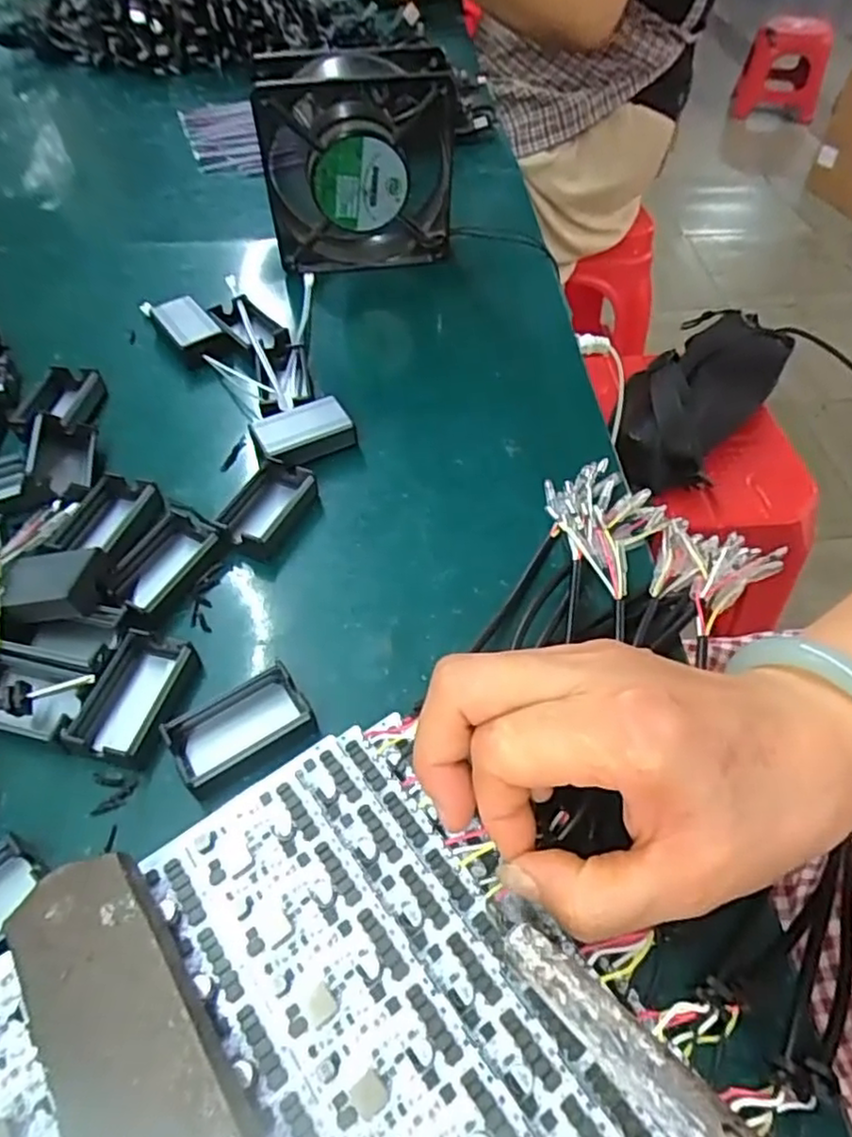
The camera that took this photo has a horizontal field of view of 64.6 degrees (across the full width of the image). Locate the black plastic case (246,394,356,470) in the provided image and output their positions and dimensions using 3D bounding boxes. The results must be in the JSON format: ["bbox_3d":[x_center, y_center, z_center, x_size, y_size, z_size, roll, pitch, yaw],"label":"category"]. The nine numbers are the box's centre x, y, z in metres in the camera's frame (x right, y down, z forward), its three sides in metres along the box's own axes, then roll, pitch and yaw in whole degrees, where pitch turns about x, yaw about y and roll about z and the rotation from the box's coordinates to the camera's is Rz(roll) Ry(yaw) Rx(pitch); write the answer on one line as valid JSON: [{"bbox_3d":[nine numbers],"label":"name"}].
[{"bbox_3d":[-0.065,-0.071,0.362,0.049,0.019,0.028,-23,55,-17],"label":"black plastic case"}]

